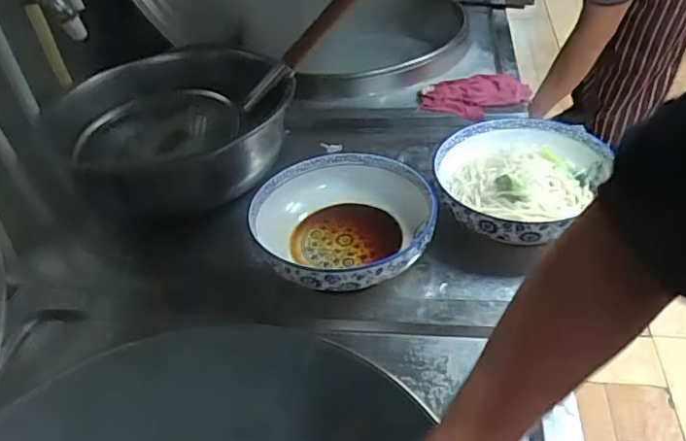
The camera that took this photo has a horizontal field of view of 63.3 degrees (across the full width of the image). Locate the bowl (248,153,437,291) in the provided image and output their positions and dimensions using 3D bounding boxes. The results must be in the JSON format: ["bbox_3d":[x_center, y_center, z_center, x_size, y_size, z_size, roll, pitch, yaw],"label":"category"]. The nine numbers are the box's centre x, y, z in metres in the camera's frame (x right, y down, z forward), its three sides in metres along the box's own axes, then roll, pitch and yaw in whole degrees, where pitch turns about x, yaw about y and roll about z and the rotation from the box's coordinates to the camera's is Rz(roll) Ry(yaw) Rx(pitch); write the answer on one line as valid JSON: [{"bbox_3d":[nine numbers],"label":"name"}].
[{"bbox_3d":[0.004,0.011,0.689,0.211,0.073,0.221,-5,40,4],"label":"bowl"}]

